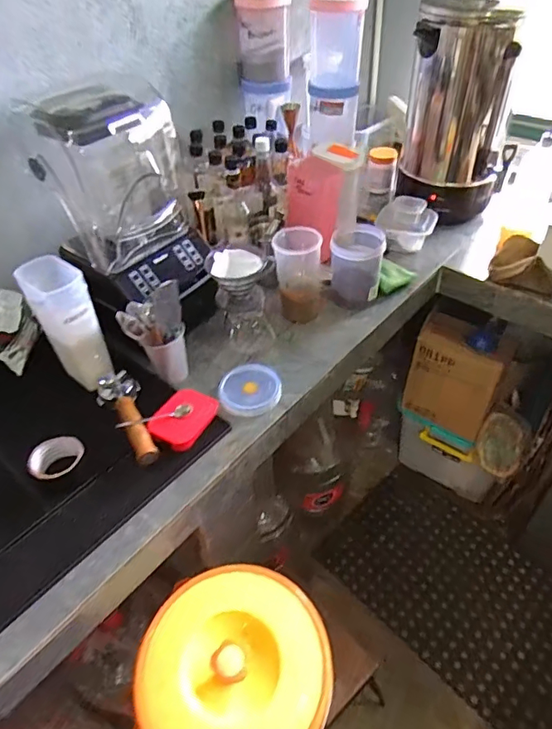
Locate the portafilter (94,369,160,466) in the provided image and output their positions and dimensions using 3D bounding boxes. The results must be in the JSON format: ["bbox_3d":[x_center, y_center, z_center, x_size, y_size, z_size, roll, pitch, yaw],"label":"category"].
[{"bbox_3d":[-0.261,0.088,0.858,0.073,0.077,0.209,-24,48,-19],"label":"portafilter"}]

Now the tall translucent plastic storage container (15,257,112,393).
[{"bbox_3d":[-0.385,-0.077,0.901,0.091,0.220,0.107,-28,49,-22],"label":"tall translucent plastic storage container"}]

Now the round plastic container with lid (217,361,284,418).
[{"bbox_3d":[-0.048,0.045,0.930,0.115,0.014,0.120,-2,45,2],"label":"round plastic container with lid"}]

